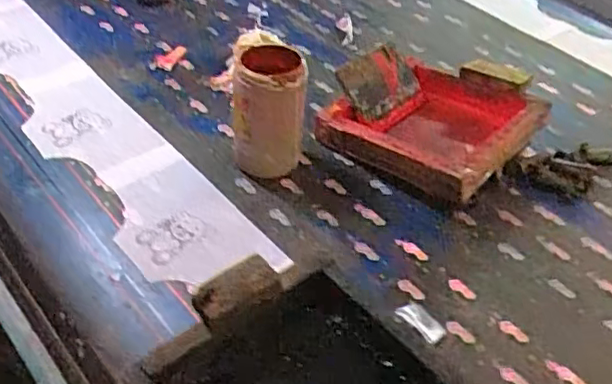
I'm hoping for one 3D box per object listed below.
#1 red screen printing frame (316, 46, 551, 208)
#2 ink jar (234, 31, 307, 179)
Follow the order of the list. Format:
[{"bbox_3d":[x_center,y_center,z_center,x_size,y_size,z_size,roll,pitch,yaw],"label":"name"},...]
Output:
[{"bbox_3d":[0.188,-0.109,0.963,0.281,0.114,0.257,27,46,23],"label":"red screen printing frame"},{"bbox_3d":[-0.051,-0.109,0.842,0.088,0.179,0.089,3,43,-3],"label":"ink jar"}]

